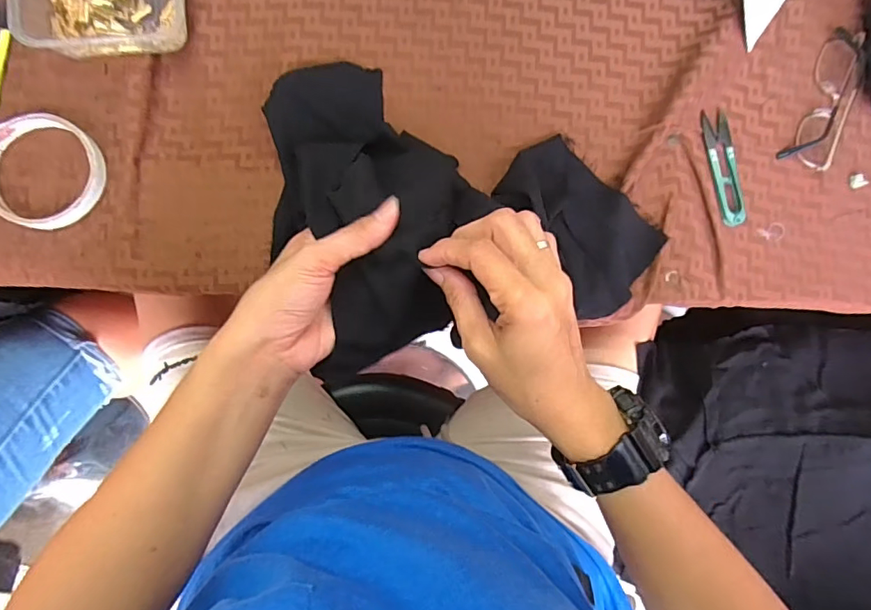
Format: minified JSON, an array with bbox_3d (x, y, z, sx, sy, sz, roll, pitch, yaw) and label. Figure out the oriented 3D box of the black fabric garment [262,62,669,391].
[{"bbox_3d":[0.029,-0.097,0.369,0.294,0.098,0.229,-9,86,-6],"label":"black fabric garment"}]

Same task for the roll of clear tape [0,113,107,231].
[{"bbox_3d":[-0.293,-0.099,0.370,0.086,0.014,0.083,10,85,-4],"label":"roll of clear tape"}]

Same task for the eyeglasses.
[{"bbox_3d":[0.343,-0.183,0.434,0.038,0.020,0.126,21,84,-3],"label":"eyeglasses"}]

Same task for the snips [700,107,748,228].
[{"bbox_3d":[0.252,-0.119,0.430,0.026,0.007,0.101,-9,86,-6],"label":"snips"}]

